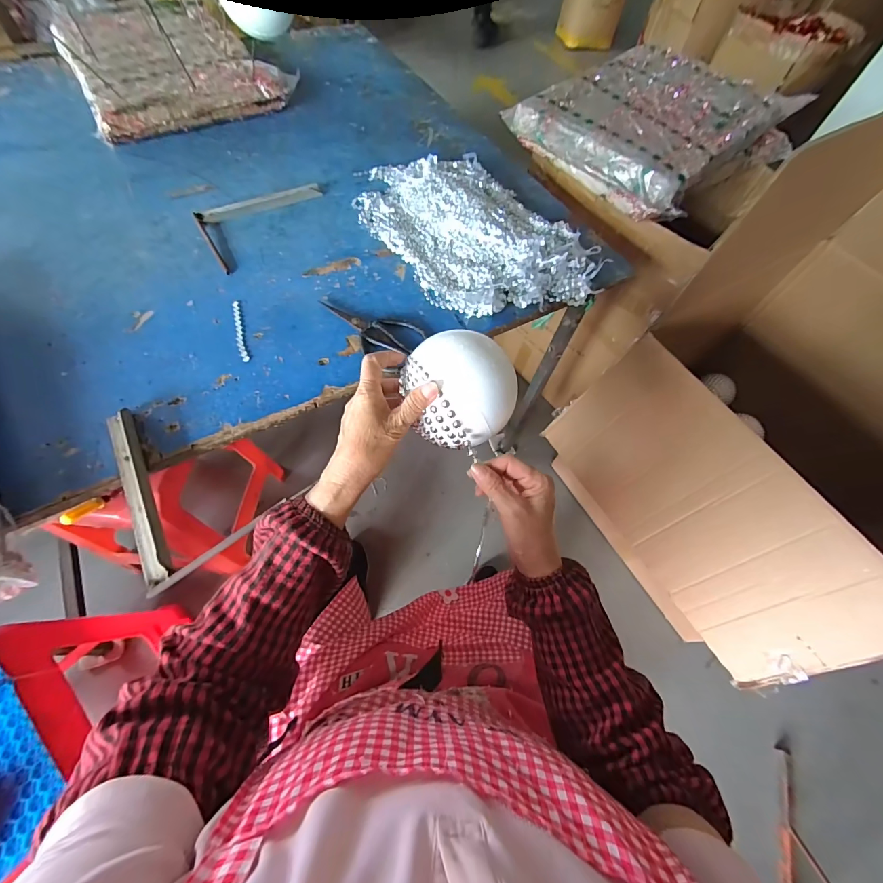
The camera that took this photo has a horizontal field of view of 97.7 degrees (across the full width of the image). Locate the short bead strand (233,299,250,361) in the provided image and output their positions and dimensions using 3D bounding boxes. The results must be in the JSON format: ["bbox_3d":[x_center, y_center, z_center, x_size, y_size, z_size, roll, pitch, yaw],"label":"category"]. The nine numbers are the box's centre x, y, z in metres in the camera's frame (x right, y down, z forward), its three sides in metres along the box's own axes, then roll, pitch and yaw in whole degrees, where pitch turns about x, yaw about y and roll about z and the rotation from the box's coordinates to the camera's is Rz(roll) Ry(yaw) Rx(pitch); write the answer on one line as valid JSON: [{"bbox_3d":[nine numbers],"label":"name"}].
[{"bbox_3d":[-0.291,-0.161,0.556,0.012,0.006,0.126,-17,64,-13],"label":"short bead strand"}]

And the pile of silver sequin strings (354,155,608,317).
[{"bbox_3d":[0.045,-0.387,0.677,0.289,0.057,0.474,-29,67,-18],"label":"pile of silver sequin strings"}]

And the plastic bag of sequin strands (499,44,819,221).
[{"bbox_3d":[0.447,-0.656,0.816,0.507,0.110,0.354,-38,71,-22],"label":"plastic bag of sequin strands"}]

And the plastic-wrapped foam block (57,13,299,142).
[{"bbox_3d":[-0.605,-0.856,0.879,0.398,0.066,0.457,-28,67,-18],"label":"plastic-wrapped foam block"}]

